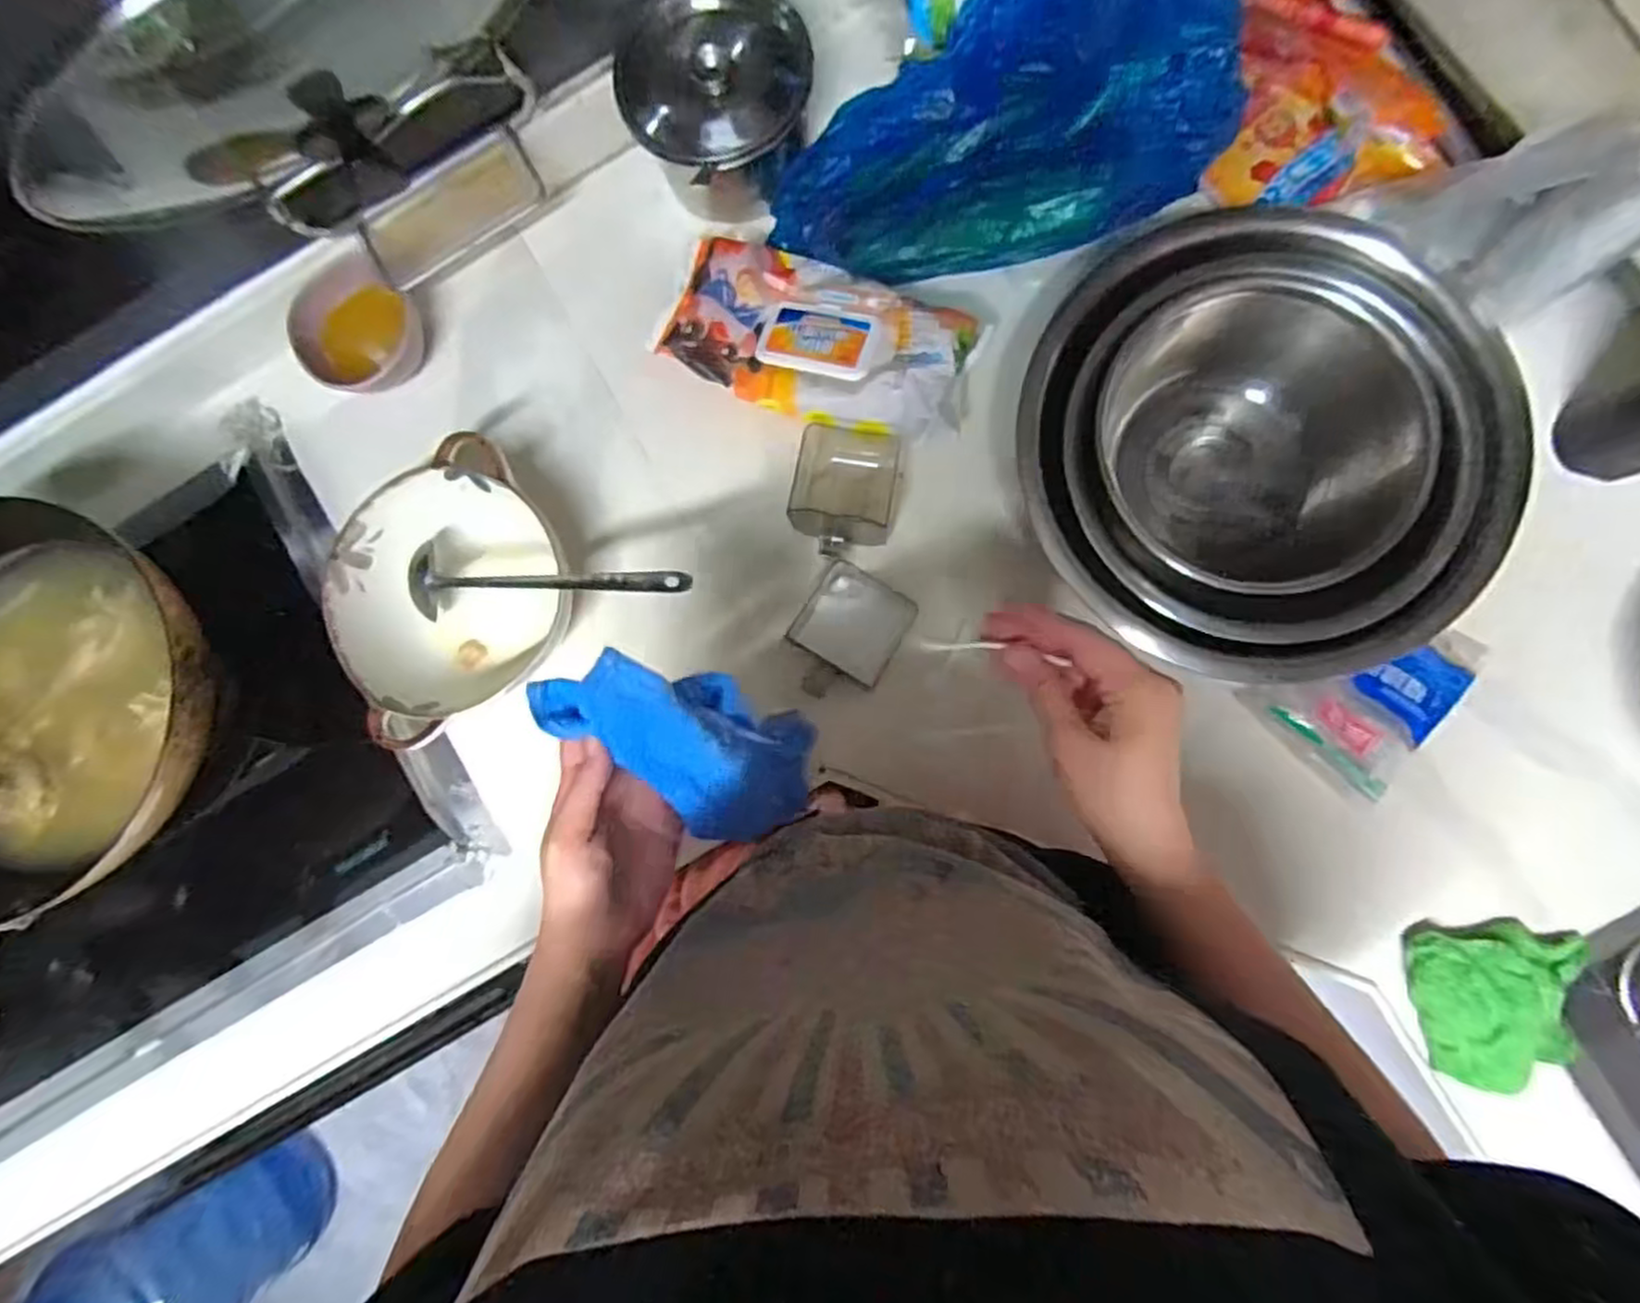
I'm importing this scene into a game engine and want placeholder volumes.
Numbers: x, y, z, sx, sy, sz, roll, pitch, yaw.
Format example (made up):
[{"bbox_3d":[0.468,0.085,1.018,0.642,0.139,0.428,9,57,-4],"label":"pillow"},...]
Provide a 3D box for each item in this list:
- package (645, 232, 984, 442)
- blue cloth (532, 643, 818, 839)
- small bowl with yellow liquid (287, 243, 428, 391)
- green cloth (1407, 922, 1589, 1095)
[{"bbox_3d":[0.001,-0.254,0.618,0.249,0.053,0.127,22,88,7],"label":"package"},{"bbox_3d":[-0.074,0.055,0.451,0.183,0.063,0.080,29,88,-34],"label":"blue cloth"},{"bbox_3d":[-0.402,-0.286,0.656,0.093,0.053,0.110,26,88,7],"label":"small bowl with yellow liquid"},{"bbox_3d":[0.499,0.258,0.536,0.120,0.044,0.106,-7,85,5],"label":"green cloth"}]

